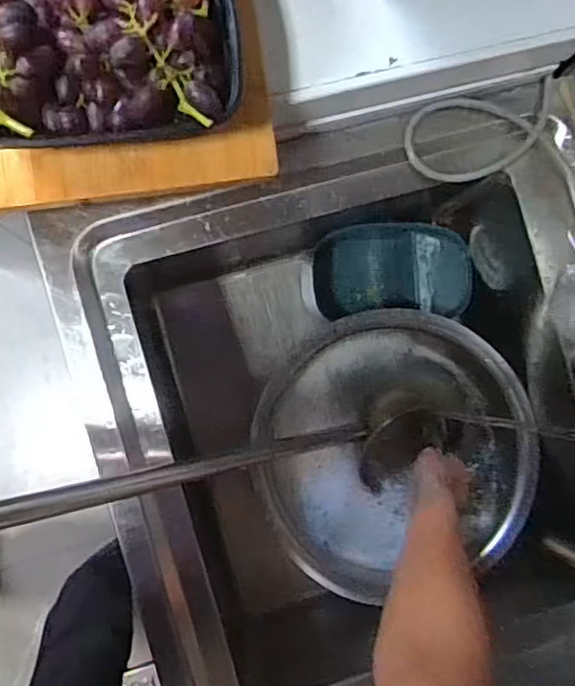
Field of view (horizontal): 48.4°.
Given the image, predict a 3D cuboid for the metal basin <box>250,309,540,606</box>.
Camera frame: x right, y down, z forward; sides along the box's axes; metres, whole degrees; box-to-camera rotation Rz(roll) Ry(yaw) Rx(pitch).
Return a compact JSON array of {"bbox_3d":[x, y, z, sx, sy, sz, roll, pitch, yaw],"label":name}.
[{"bbox_3d":[0.131,0.127,0.786,0.326,0.077,0.325,0,88,-8],"label":"metal basin"}]

